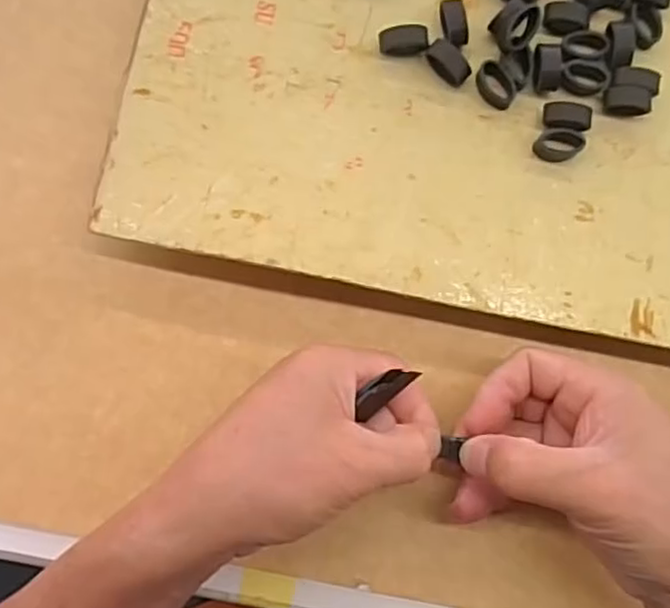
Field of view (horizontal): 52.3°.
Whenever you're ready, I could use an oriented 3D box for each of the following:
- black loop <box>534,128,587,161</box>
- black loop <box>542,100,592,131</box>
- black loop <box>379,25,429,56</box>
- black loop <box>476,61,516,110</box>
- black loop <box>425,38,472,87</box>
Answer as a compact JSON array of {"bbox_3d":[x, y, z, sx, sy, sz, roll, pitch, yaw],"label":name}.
[{"bbox_3d":[0.104,-0.073,0.316,0.022,0.008,0.014,6,86,-2],"label":"black loop"},{"bbox_3d":[0.108,-0.087,0.317,0.023,0.008,0.015,5,86,-2],"label":"black loop"},{"bbox_3d":[0.032,-0.122,0.318,0.022,0.010,0.016,0,86,-2],"label":"black loop"},{"bbox_3d":[0.075,-0.102,0.317,0.013,0.008,0.022,-37,88,-4],"label":"black loop"},{"bbox_3d":[0.051,-0.110,0.315,0.013,0.013,0.021,-42,89,-4],"label":"black loop"}]

